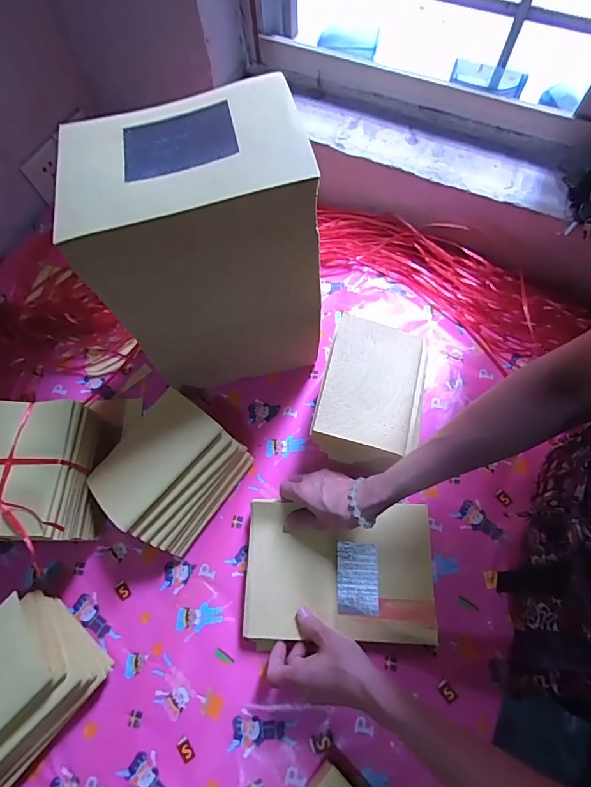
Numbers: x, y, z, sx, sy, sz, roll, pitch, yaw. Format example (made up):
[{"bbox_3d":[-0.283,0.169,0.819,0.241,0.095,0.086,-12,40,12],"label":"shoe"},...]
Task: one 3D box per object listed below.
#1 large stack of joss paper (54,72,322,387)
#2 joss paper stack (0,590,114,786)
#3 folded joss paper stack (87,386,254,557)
[{"bbox_3d":[-0.101,-0.163,0.496,0.223,0.308,0.170,-13,68,-4],"label":"large stack of joss paper"},{"bbox_3d":[-0.320,0.331,0.446,0.137,0.098,0.158,40,74,15],"label":"joss paper stack"},{"bbox_3d":[-0.166,0.098,0.536,0.149,0.110,0.167,33,72,13],"label":"folded joss paper stack"}]

